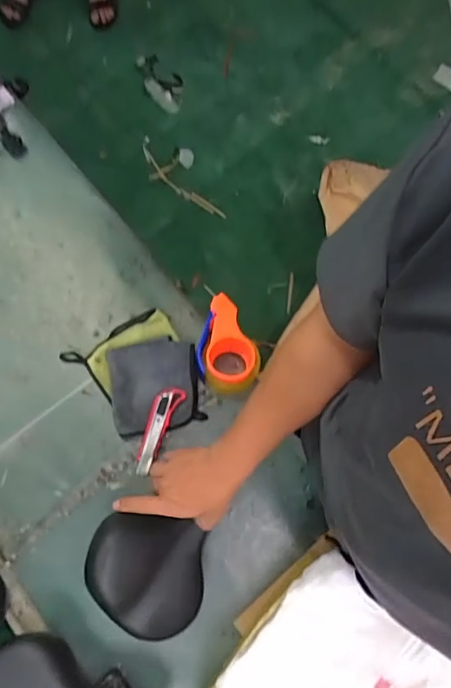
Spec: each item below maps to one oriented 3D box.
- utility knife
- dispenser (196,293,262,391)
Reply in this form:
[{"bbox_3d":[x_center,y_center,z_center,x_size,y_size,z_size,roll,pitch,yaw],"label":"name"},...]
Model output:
[{"bbox_3d":[-0.115,0.145,0.860,0.041,0.014,0.155,23,95,5],"label":"utility knife"},{"bbox_3d":[0.009,0.000,0.889,0.108,0.064,0.164,8,73,0],"label":"dispenser"}]

